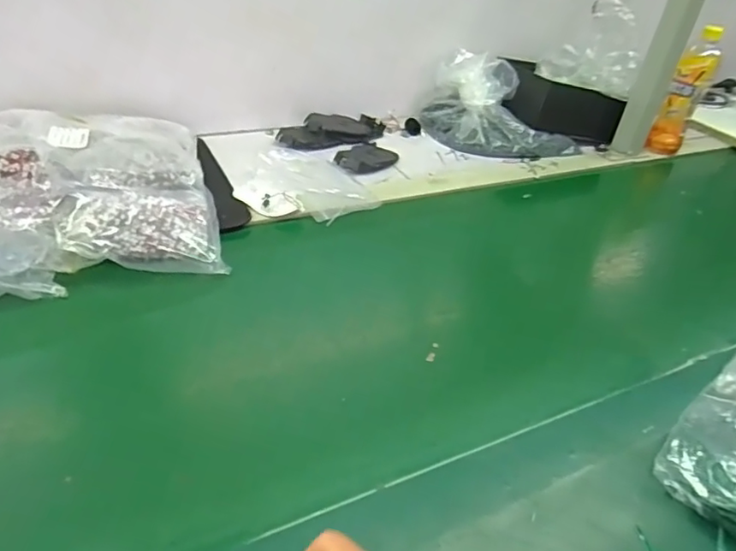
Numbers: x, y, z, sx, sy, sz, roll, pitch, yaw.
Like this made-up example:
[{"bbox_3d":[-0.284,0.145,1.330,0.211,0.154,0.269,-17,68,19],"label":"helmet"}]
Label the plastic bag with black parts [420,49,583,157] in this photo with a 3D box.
[{"bbox_3d":[0.242,-0.301,0.980,0.282,0.110,0.177,13,38,7],"label":"plastic bag with black parts"}]

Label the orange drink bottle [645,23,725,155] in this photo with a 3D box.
[{"bbox_3d":[0.570,-0.328,0.990,0.058,0.200,0.058,24,40,21],"label":"orange drink bottle"}]

